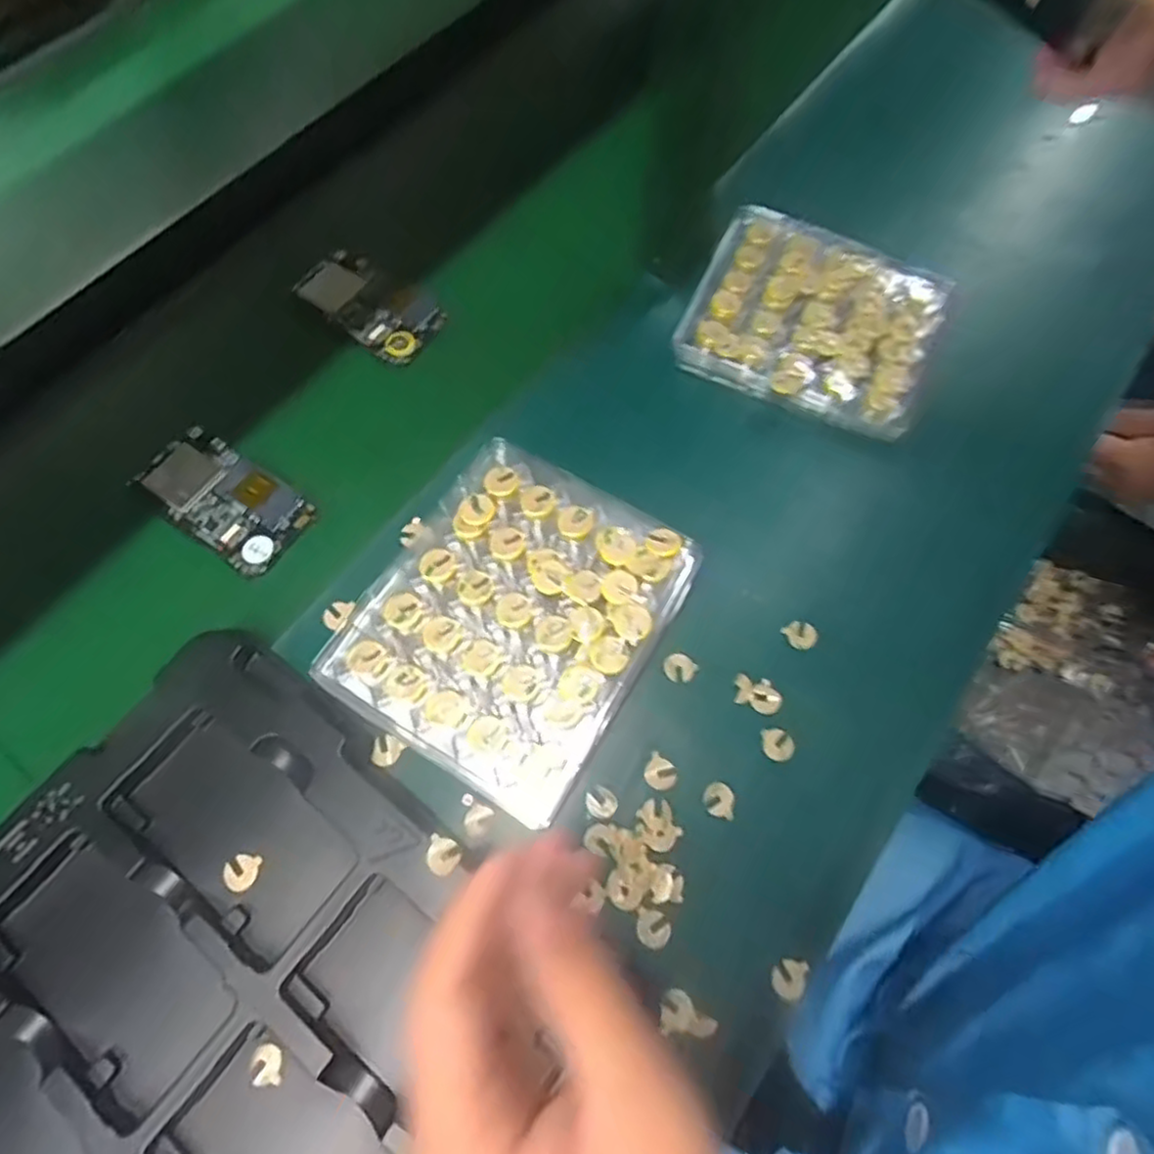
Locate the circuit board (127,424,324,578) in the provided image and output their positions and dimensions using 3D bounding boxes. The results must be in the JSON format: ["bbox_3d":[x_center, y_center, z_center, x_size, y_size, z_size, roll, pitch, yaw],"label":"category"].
[{"bbox_3d":[-0.246,-0.055,0.474,0.123,0.007,0.064,33,71,14],"label":"circuit board"}]

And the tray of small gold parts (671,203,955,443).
[{"bbox_3d":[0.171,-0.191,0.497,0.168,0.027,0.148,21,68,9],"label":"tray of small gold parts"}]

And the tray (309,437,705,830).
[{"bbox_3d":[-0.034,0.018,0.373,0.148,0.014,0.173,30,70,12],"label":"tray"}]

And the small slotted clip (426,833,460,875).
[{"bbox_3d":[-0.070,0.146,0.357,0.017,0.005,0.018,0,67,0],"label":"small slotted clip"}]

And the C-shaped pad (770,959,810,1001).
[{"bbox_3d":[0.111,0.210,0.356,0.019,0.004,0.019,14,67,6],"label":"C-shaped pad"}]

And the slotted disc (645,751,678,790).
[{"bbox_3d":[0.048,0.114,0.396,0.019,0.004,0.017,35,71,14],"label":"slotted disc"}]

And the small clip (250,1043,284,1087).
[{"bbox_3d":[-0.154,0.242,0.339,0.015,0.004,0.018,-2,67,0],"label":"small clip"}]

